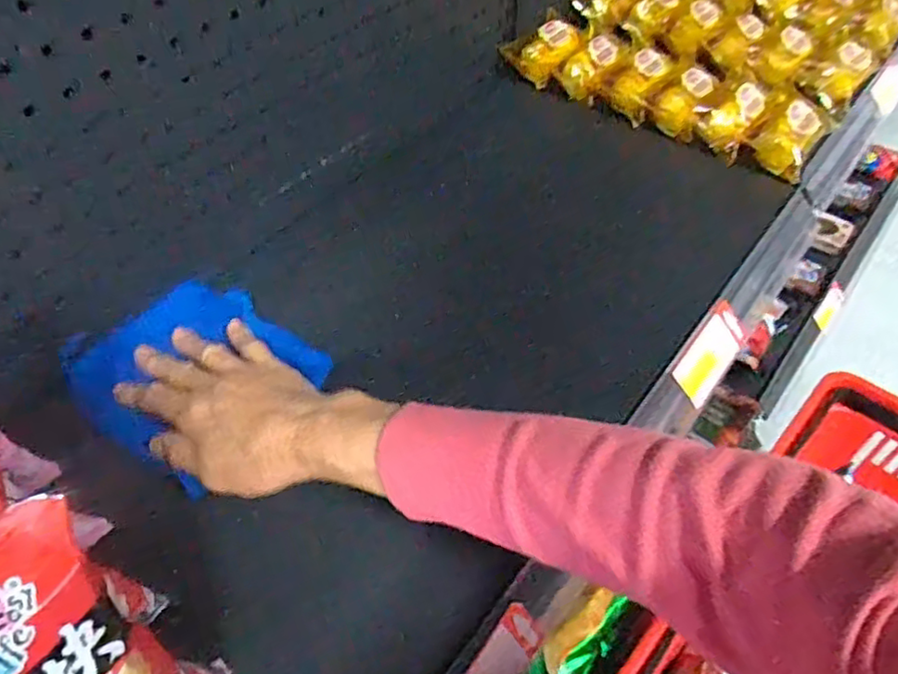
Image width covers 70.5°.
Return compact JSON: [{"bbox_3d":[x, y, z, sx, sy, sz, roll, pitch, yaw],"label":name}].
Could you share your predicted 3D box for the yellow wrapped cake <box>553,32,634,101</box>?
[{"bbox_3d":[0.161,-0.291,0.694,0.073,0.039,0.055,-29,55,-20],"label":"yellow wrapped cake"}]

